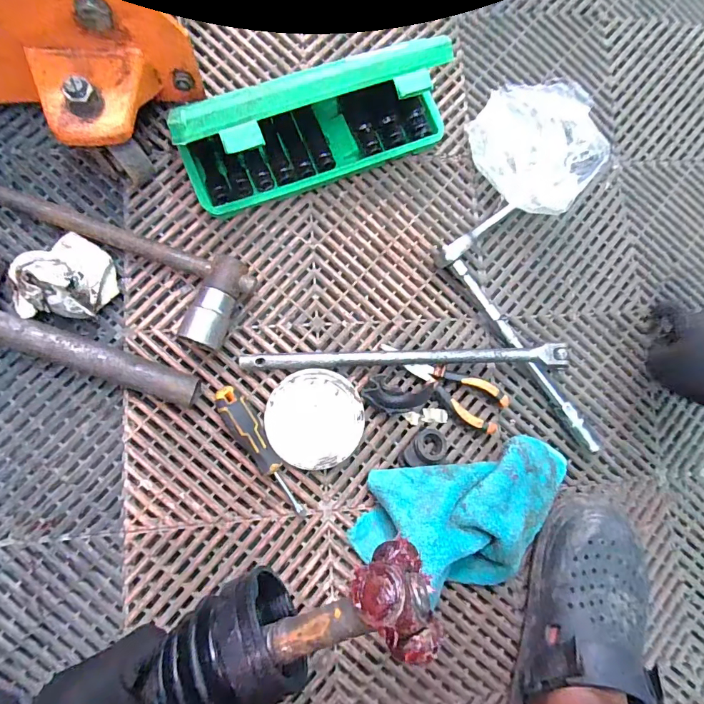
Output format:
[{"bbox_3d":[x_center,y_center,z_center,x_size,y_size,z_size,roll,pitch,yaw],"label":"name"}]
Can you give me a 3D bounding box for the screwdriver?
[{"bbox_3d":[-0.090,0.099,0.422,0.025,0.027,0.145,-35,95,-10],"label":"screwdriver"}]

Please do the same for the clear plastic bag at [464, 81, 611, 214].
[{"bbox_3d":[0.207,-0.239,0.477,0.142,0.079,0.139,38,80,-2],"label":"clear plastic bag"}]

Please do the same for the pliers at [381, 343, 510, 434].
[{"bbox_3d":[0.100,0.034,0.463,0.148,0.023,0.050,31,81,-3],"label":"pliers"}]

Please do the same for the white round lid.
[{"bbox_3d":[-0.039,0.071,0.444,0.099,0.017,0.100,1,84,-8],"label":"white round lid"}]

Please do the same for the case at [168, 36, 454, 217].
[{"bbox_3d":[-0.036,-0.238,0.435,0.279,0.106,0.082,-22,87,-9],"label":"case"}]

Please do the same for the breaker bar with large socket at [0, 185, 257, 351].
[{"bbox_3d":[-0.321,-0.129,0.416,0.443,0.042,0.091,24,81,-4],"label":"breaker bar with large socket"}]

